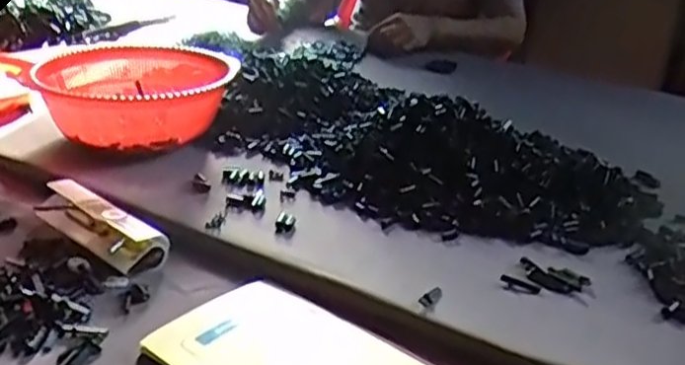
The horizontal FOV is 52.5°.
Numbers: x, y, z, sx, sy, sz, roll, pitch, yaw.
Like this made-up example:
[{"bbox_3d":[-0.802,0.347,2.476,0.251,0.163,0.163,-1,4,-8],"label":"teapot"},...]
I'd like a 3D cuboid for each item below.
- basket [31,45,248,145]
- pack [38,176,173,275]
[{"bbox_3d":[-0.250,-0.111,0.878,0.216,0.083,0.262,2,25,-7],"label":"basket"},{"bbox_3d":[-0.226,0.039,0.650,0.153,0.031,0.044,22,31,34],"label":"pack"}]

